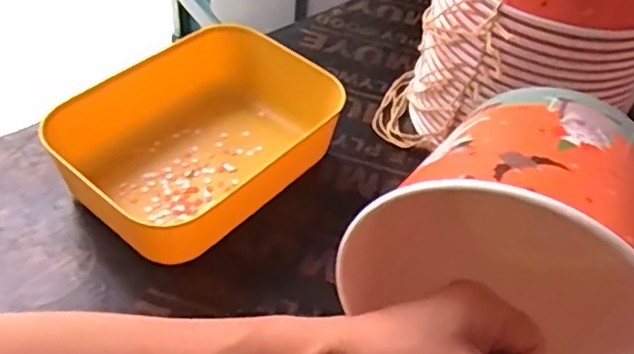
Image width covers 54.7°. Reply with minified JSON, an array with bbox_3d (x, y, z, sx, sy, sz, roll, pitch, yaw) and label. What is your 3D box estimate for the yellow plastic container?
[{"bbox_3d":[-0.078,-0.033,0.451,0.143,0.057,0.200,34,53,23],"label":"yellow plastic container"}]

